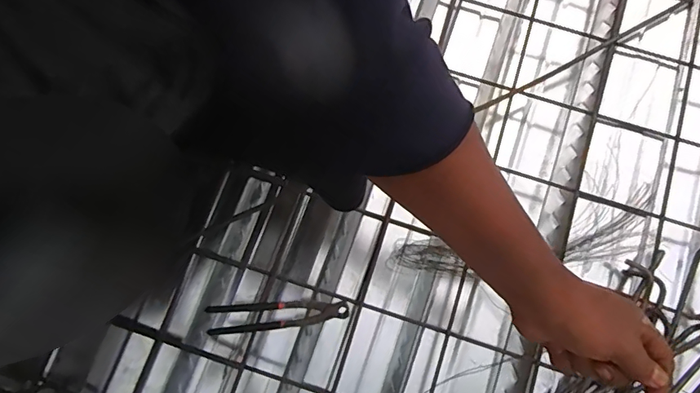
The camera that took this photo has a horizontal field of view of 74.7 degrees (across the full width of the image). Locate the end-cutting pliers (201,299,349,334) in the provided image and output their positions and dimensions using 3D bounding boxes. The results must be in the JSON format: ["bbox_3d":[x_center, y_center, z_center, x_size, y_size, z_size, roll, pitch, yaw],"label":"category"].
[{"bbox_3d":[-0.119,0.201,0.779,0.235,0.027,0.046,-4,77,-1],"label":"end-cutting pliers"}]

